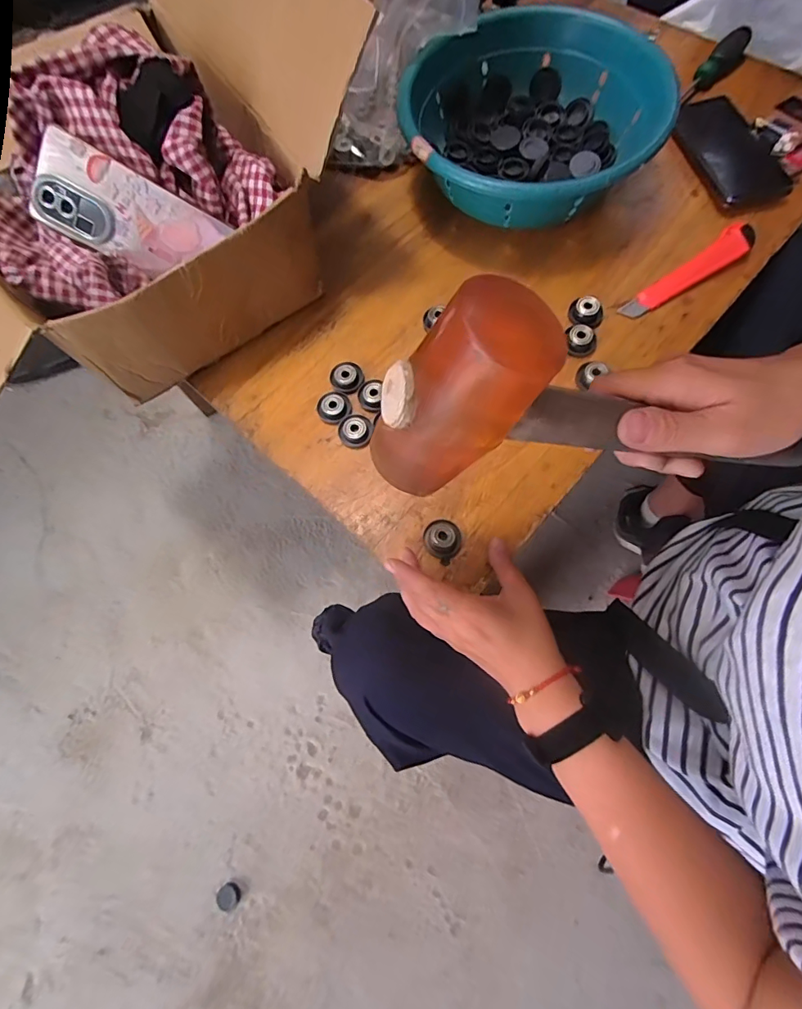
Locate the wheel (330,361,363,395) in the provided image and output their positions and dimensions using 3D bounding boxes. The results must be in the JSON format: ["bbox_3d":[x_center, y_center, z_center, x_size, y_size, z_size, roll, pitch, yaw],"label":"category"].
[{"bbox_3d":[-0.053,-0.125,0.463,0.031,0.010,0.032,-1,72,4],"label":"wheel"}]

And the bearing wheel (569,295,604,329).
[{"bbox_3d":[0.183,-0.190,0.462,0.032,0.013,0.031,-1,72,4],"label":"bearing wheel"}]

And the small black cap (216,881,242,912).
[{"bbox_3d":[-0.270,0.615,0.740,0.034,0.010,0.034,-1,72,4],"label":"small black cap"}]

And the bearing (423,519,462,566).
[{"bbox_3d":[0.036,0.029,0.407,0.034,0.014,0.033,40,79,15],"label":"bearing"}]

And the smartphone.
[{"bbox_3d":[-0.238,-0.252,0.415,0.151,0.010,0.074,24,106,-14],"label":"smartphone"}]

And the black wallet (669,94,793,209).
[{"bbox_3d":[0.358,-0.388,0.516,0.079,0.012,0.159,-18,71,-4],"label":"black wallet"}]

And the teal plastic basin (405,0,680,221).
[{"bbox_3d":[0.134,-0.397,0.504,0.251,0.100,0.262,-1,72,4],"label":"teal plastic basin"}]

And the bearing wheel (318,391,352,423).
[{"bbox_3d":[-0.064,-0.094,0.453,0.029,0.007,0.033,43,80,15],"label":"bearing wheel"}]

